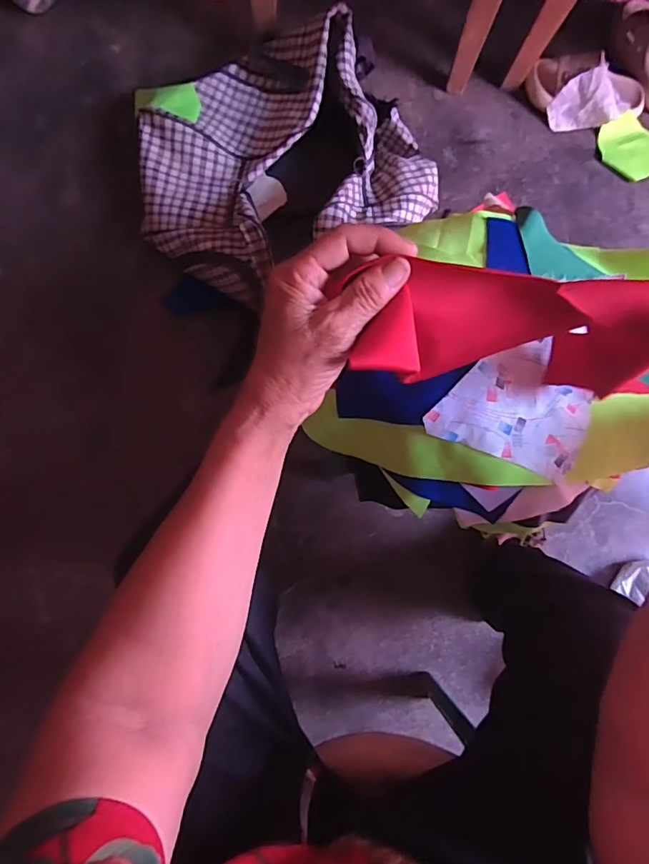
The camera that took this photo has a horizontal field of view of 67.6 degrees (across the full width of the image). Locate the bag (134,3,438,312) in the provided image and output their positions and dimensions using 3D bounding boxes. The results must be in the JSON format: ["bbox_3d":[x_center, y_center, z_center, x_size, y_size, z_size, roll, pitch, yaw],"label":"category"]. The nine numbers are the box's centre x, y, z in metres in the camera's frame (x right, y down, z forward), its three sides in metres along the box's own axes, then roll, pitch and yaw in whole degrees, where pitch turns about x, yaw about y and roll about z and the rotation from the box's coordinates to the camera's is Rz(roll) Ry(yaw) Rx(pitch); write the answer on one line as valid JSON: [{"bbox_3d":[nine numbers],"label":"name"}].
[{"bbox_3d":[-0.070,-0.415,0.753,0.444,0.134,0.352,-29,86,-7],"label":"bag"}]

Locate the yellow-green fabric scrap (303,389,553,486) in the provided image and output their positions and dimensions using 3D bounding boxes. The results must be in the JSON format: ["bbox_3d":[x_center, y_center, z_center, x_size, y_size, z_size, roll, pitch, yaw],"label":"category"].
[{"bbox_3d":[0.091,0.017,0.484,0.233,0.033,0.052,15,89,19],"label":"yellow-green fabric scrap"}]

